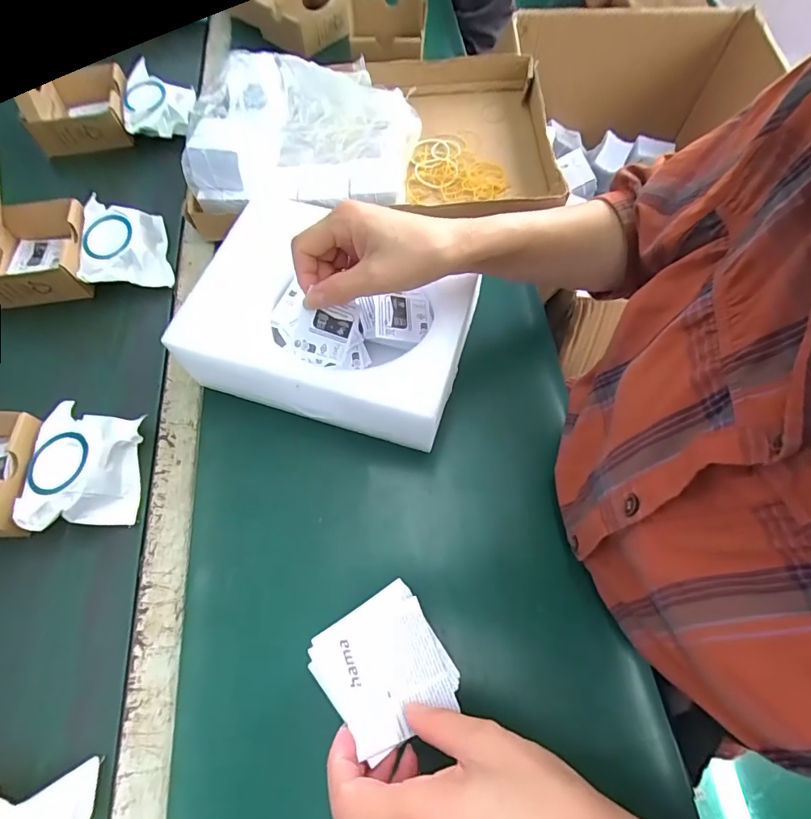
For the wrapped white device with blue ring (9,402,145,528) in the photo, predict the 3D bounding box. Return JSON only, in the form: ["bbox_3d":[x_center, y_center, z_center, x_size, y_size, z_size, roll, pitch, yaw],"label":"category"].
[{"bbox_3d":[-0.278,0.049,0.392,0.075,0.043,0.100,-4,65,-1],"label":"wrapped white device with blue ring"}]

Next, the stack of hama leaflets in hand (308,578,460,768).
[{"bbox_3d":[-0.014,0.168,0.300,0.078,0.009,0.081,-26,60,-24],"label":"stack of hama leaflets in hand"}]

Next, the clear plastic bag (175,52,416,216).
[{"bbox_3d":[-0.110,-0.322,0.528,0.243,0.074,0.219,-3,65,-1],"label":"clear plastic bag"}]

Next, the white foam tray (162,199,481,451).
[{"bbox_3d":[-0.068,-0.084,0.423,0.253,0.091,0.186,19,66,10],"label":"white foam tray"}]

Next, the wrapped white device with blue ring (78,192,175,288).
[{"bbox_3d":[-0.309,-0.182,0.497,0.077,0.043,0.096,-13,65,-5],"label":"wrapped white device with blue ring"}]

